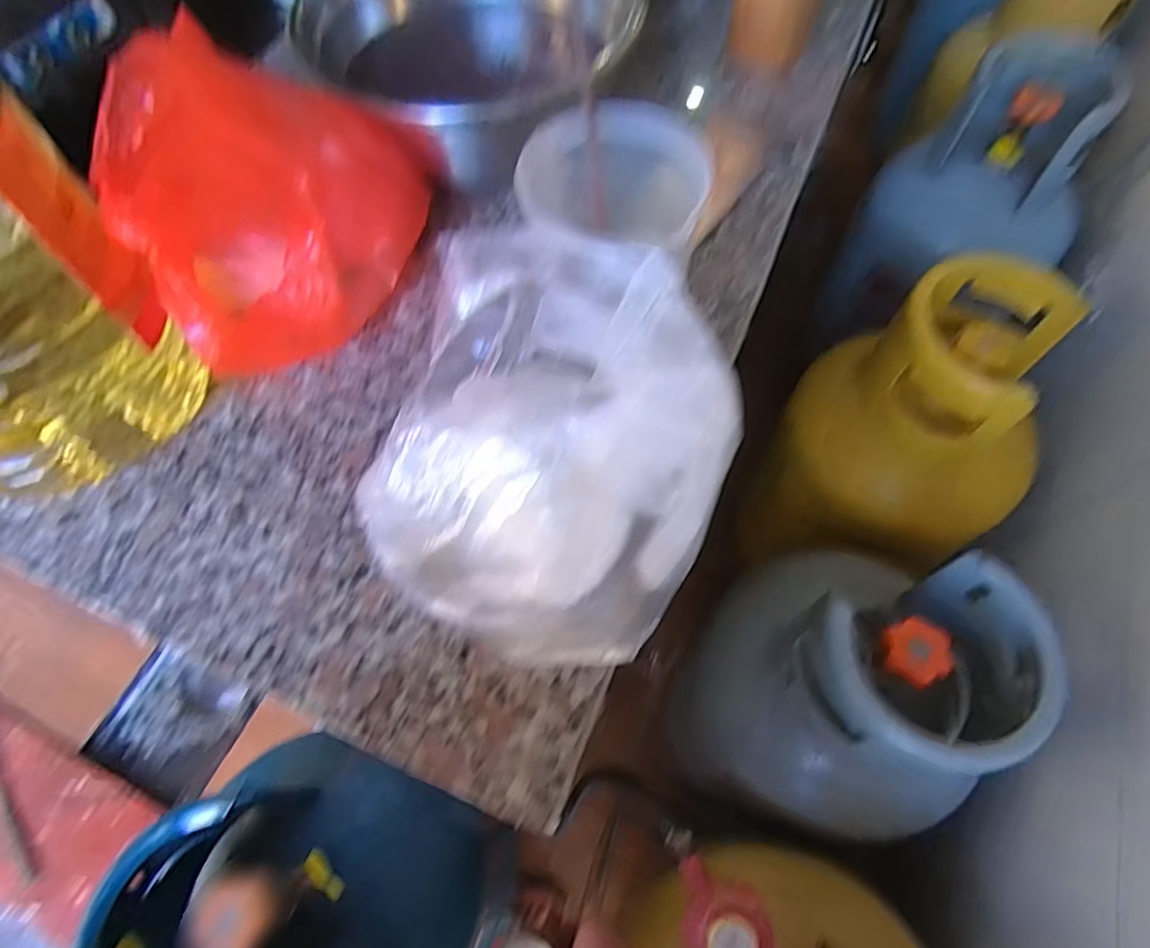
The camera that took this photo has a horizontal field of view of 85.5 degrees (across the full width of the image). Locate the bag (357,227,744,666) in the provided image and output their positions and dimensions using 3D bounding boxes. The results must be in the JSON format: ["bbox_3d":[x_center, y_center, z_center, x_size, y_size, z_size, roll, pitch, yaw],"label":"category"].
[{"bbox_3d":[-0.023,-0.008,0.358,0.186,0.160,0.188,29,68,16],"label":"bag"}]

